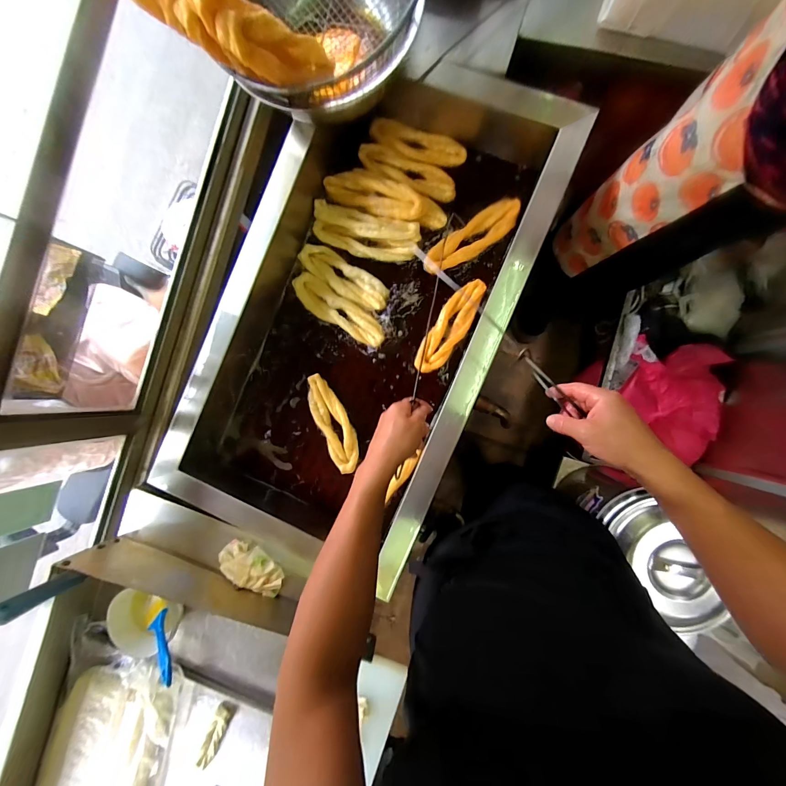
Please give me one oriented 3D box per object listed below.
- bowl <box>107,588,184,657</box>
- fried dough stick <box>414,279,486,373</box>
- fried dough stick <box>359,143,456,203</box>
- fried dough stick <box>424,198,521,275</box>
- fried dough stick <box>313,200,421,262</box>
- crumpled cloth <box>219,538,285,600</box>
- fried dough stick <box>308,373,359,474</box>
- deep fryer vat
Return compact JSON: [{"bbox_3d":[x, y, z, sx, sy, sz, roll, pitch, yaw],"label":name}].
[{"bbox_3d":[-0.511,0.480,0.686,0.135,0.055,0.138,0,89,7],"label":"bowl"},{"bbox_3d":[0.130,-0.150,0.765,0.072,0.024,0.233,32,93,6],"label":"fried dough stick"},{"bbox_3d":[0.031,-0.509,0.773,0.236,0.037,0.070,26,92,7],"label":"fried dough stick"},{"bbox_3d":[0.177,-0.352,0.759,0.242,0.036,0.077,-36,85,5],"label":"fried dough stick"},{"bbox_3d":[-0.070,-0.372,0.775,0.252,0.031,0.093,16,91,7],"label":"fried dough stick"},{"bbox_3d":[-0.311,0.386,0.736,0.152,0.027,0.081,32,93,6],"label":"crumpled cloth"},{"bbox_3d":[-0.143,0.072,0.807,0.079,0.025,0.240,-26,86,6],"label":"fried dough stick"},{"bbox_3d":[-0.068,-0.179,0.752,0.543,0.153,1.000,22,92,7],"label":"deep fryer vat"}]

